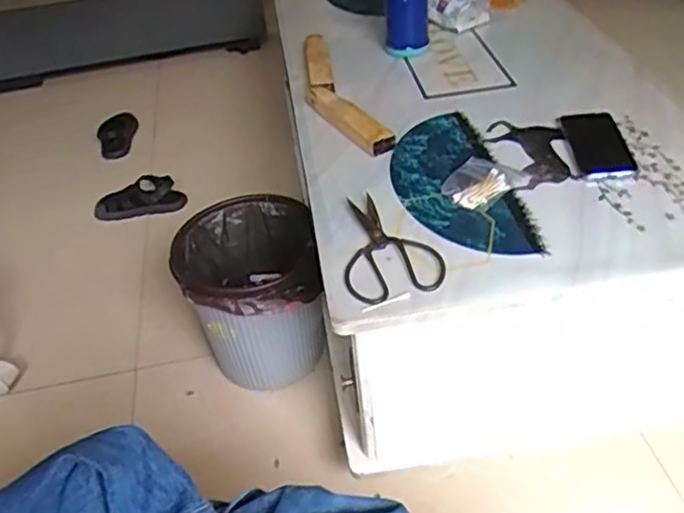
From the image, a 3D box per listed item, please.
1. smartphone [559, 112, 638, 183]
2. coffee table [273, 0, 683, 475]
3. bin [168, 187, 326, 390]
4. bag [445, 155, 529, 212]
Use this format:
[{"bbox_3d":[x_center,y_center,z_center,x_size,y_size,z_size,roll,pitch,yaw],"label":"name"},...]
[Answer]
[{"bbox_3d":[0.369,-0.161,0.951,0.080,0.006,0.177,-1,41,5],"label":"smartphone"},{"bbox_3d":[0.220,-0.212,1.223,0.585,0.371,1.044,-9,41,-3],"label":"coffee table"},{"bbox_3d":[-0.148,0.075,1.130,0.229,0.241,0.251,-12,41,-7],"label":"bin"},{"bbox_3d":[0.189,-0.100,0.901,0.091,0.012,0.107,27,51,33],"label":"bag"}]

